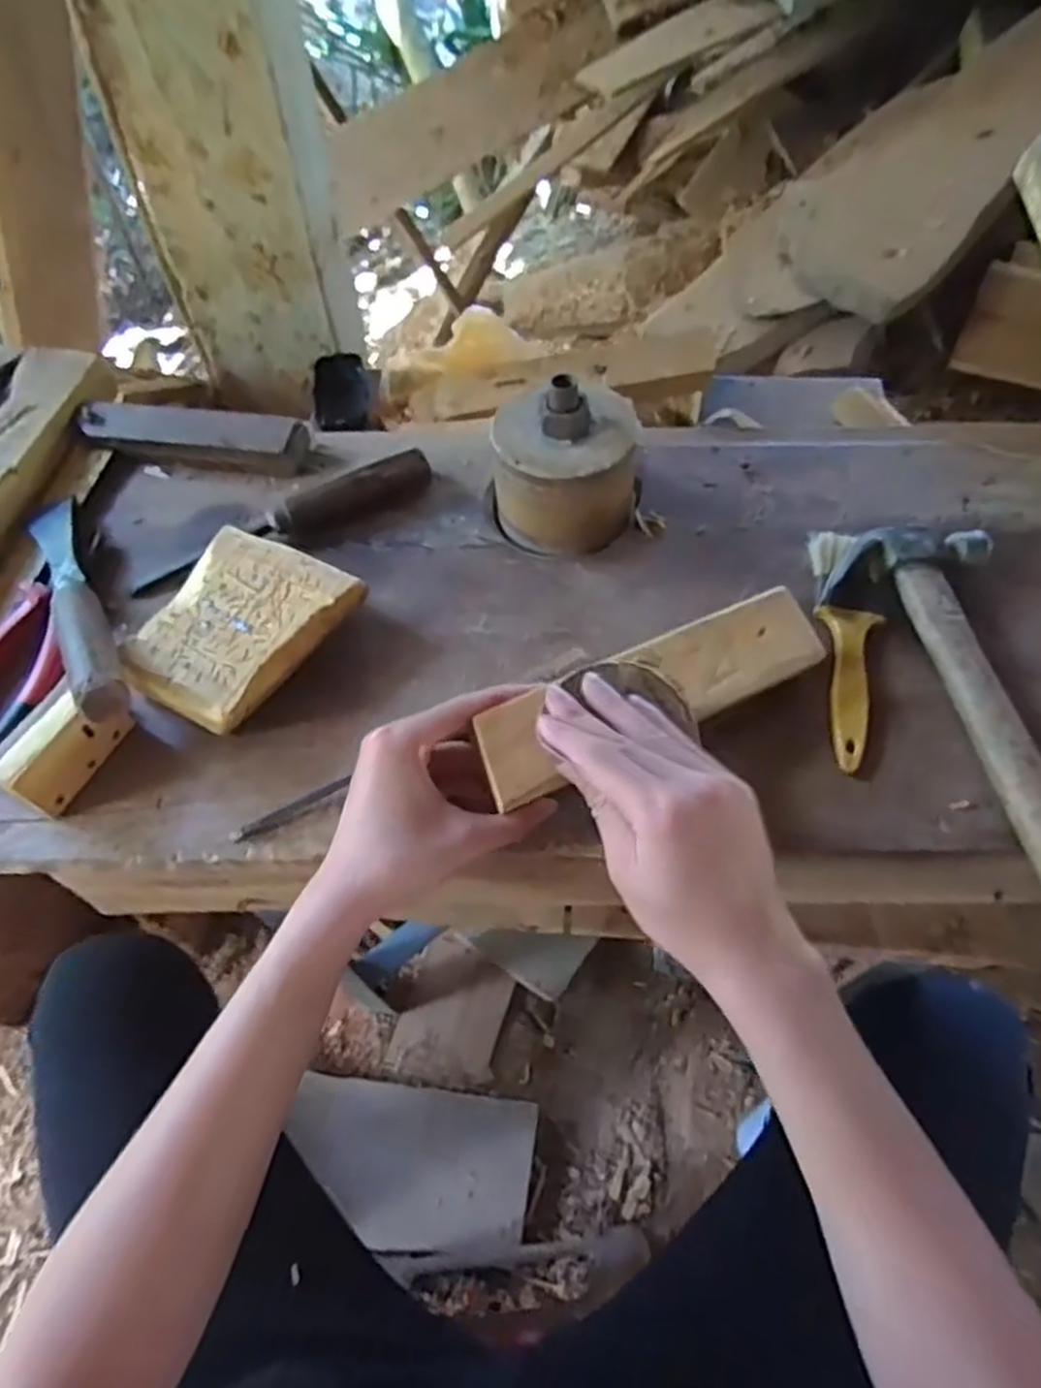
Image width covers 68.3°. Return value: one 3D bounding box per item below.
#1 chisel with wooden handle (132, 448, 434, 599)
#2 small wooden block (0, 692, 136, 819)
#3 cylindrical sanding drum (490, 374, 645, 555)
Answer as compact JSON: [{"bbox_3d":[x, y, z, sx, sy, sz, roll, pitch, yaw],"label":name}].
[{"bbox_3d":[-0.172,-0.127,0.568,0.226,0.033,0.036,-22,61,-12],"label":"chisel with wooden handle"},{"bbox_3d":[-0.276,0.033,0.466,0.018,0.048,0.071,25,62,15],"label":"small wooden block"},{"bbox_3d":[0.031,-0.163,0.547,0.102,0.099,0.090,-1,59,0],"label":"cylindrical sanding drum"}]

